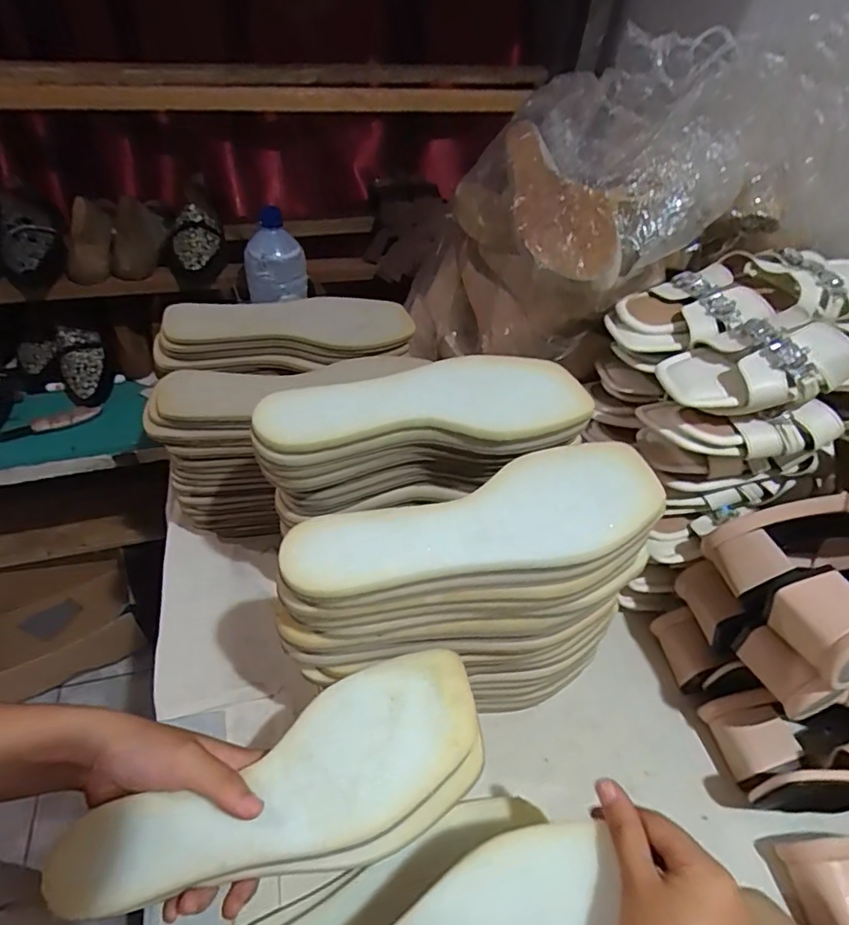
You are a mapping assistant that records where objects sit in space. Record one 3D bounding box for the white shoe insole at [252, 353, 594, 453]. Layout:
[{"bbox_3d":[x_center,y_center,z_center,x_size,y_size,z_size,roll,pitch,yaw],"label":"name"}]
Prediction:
[{"bbox_3d":[0.003,-0.048,0.390,0.234,0.011,0.076,-5,55,-12],"label":"white shoe insole"}]

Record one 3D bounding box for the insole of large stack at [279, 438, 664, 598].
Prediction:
[{"bbox_3d":[0.040,0.036,0.325,0.237,0.014,0.079,-15,50,-20],"label":"insole of large stack"}]

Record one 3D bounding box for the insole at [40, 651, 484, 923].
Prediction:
[{"bbox_3d":[-0.081,0.191,0.310,0.238,0.019,0.087,-18,51,-12],"label":"insole"}]

